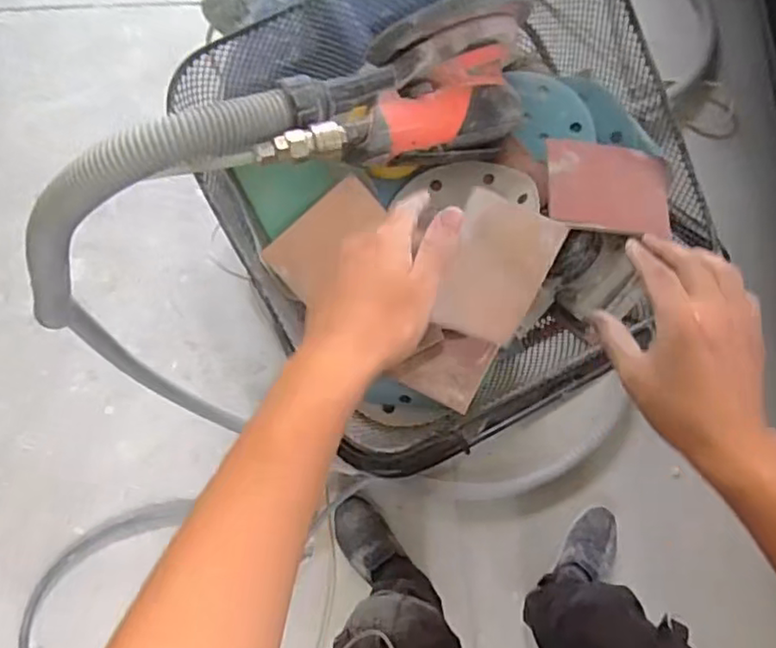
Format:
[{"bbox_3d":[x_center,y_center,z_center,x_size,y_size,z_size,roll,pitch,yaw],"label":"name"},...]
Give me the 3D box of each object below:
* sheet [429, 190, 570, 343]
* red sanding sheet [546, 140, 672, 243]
[{"bbox_3d":[0.078,-0.039,0.477,0.072,0.004,0.102,24,103,2],"label":"sheet"},{"bbox_3d":[0.177,-0.112,0.514,0.100,0.013,0.093,11,60,2],"label":"red sanding sheet"}]

